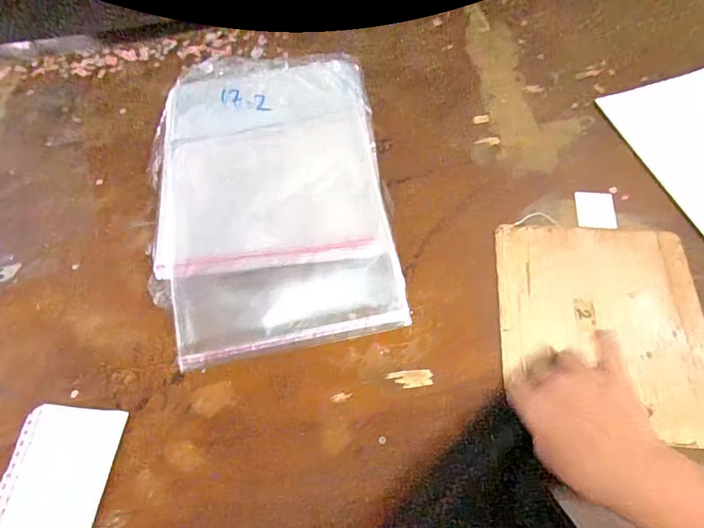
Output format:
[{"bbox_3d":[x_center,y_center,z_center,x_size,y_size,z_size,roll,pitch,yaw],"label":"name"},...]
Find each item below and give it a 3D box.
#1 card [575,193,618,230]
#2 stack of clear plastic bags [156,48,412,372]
[{"bbox_3d":[0.352,-0.078,0.701,0.053,0.004,0.064,1,61,10],"label":"card"},{"bbox_3d":[-0.122,-0.121,0.724,0.330,0.035,0.494,-8,61,-1],"label":"stack of clear plastic bags"}]

